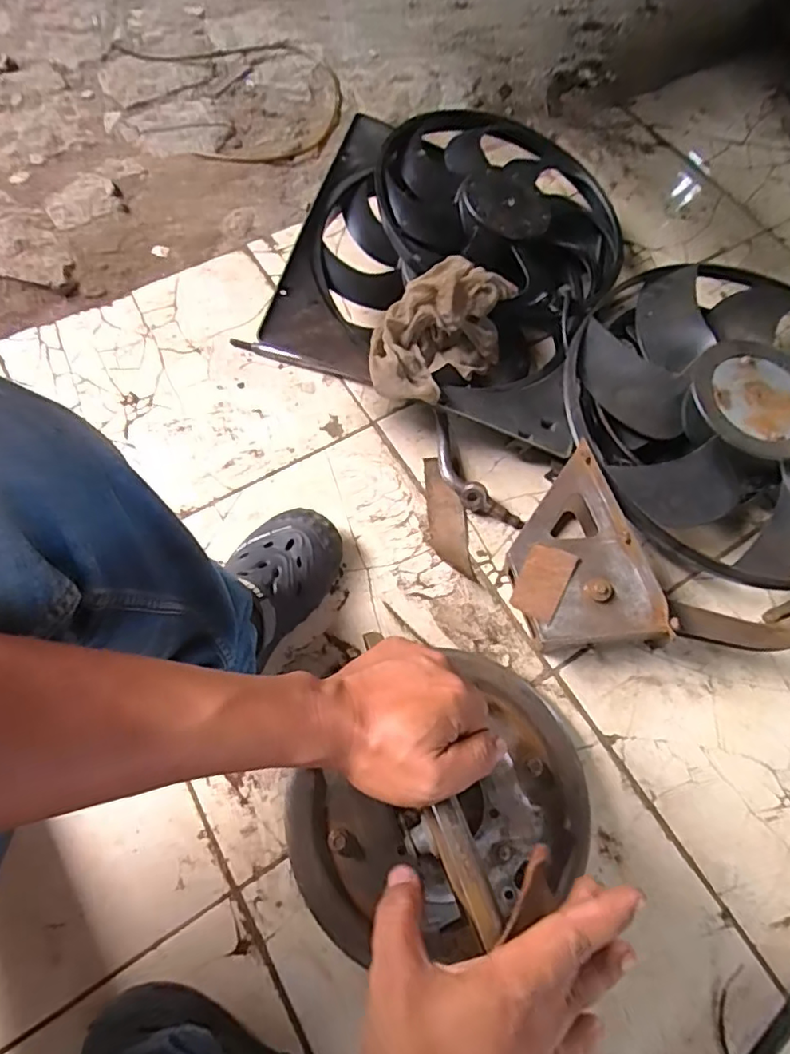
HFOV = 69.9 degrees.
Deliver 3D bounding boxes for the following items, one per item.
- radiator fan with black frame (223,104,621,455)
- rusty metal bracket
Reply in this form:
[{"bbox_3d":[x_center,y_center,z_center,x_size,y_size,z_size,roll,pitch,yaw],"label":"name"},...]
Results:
[{"bbox_3d":[0.098,-0.376,0.806,0.402,0.147,0.486,17,67,6],"label":"radiator fan with black frame"},{"bbox_3d":[0.204,0.042,0.677,0.151,0.089,0.229,-14,67,-5],"label":"rusty metal bracket"}]

